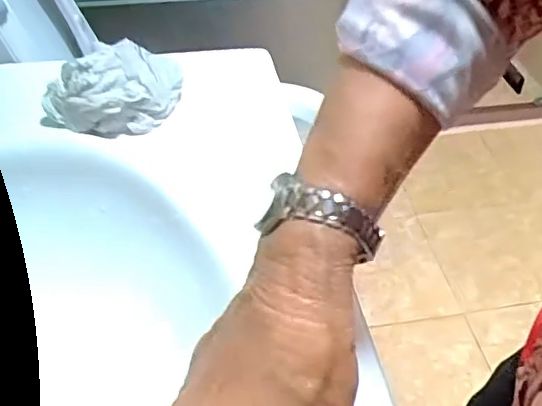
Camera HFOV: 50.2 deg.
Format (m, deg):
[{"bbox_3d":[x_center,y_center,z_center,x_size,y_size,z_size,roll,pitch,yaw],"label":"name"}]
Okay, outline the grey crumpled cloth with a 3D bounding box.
[{"bbox_3d":[-0.130,-0.096,0.475,0.113,0.046,0.073,-7,48,-11],"label":"grey crumpled cloth"}]

